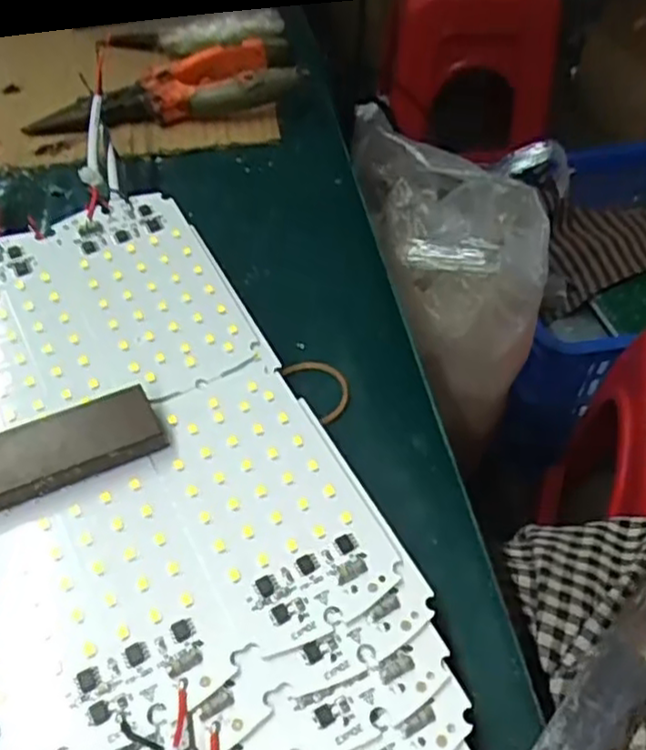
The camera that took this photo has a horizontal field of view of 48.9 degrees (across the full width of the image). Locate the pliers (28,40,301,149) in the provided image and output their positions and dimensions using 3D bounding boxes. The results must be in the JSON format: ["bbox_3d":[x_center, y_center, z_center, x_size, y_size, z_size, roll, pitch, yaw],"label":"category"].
[{"bbox_3d":[-0.087,-0.160,0.400,0.145,0.030,0.056,-7,47,-1],"label":"pliers"}]

